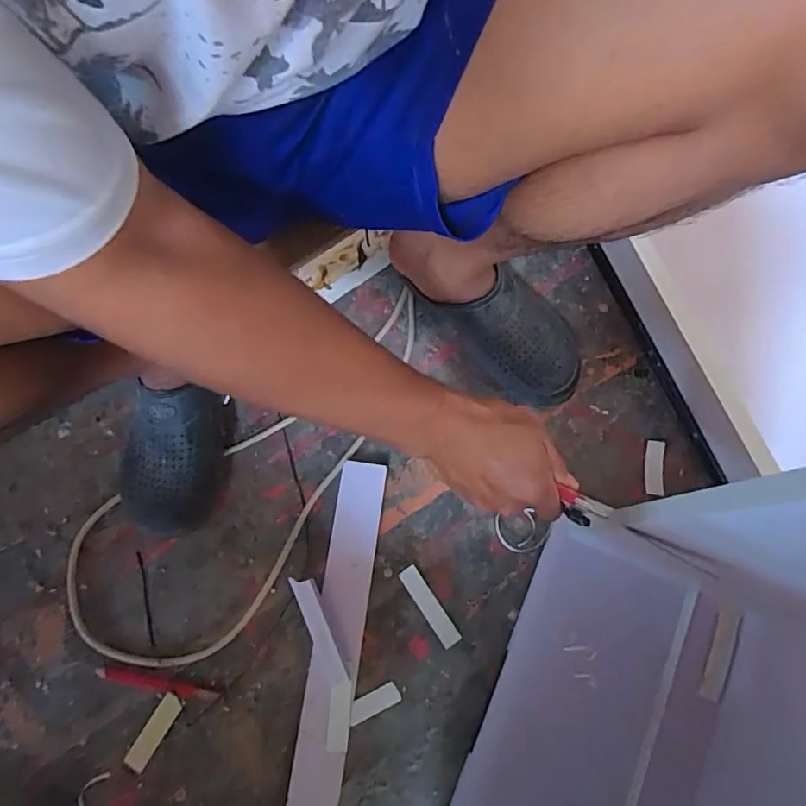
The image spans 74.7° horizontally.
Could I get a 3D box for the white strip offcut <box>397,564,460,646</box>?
[{"bbox_3d":[0.027,0.213,0.554,0.021,0.008,0.087,-32,77,-9],"label":"white strip offcut"}]

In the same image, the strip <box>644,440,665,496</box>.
[{"bbox_3d":[0.287,0.074,0.603,0.022,0.004,0.061,4,83,5],"label":"strip"}]

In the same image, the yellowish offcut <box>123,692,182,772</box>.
[{"bbox_3d":[-0.248,0.327,0.523,0.021,0.007,0.073,31,76,8],"label":"yellowish offcut"}]

